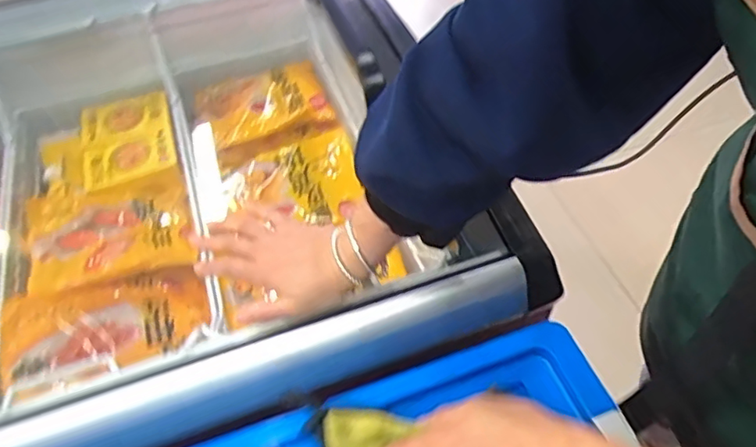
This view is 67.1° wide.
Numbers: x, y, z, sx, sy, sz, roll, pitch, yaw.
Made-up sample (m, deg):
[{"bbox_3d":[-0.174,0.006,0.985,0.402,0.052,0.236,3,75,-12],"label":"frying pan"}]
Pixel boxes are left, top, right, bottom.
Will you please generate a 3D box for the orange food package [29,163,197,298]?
[{"bbox_3d":[-0.382,0.007,0.814,0.211,0.043,0.187,-21,53,-12],"label":"orange food package"}]

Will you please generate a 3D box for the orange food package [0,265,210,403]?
[{"bbox_3d":[-0.353,0.142,0.728,0.214,0.040,0.157,-5,43,-27],"label":"orange food package"}]

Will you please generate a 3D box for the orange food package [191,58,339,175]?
[{"bbox_3d":[-0.203,-0.199,1.002,0.245,0.054,0.186,-26,54,-16],"label":"orange food package"}]

